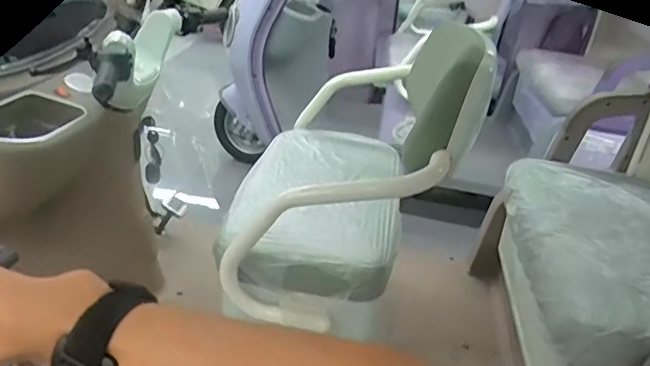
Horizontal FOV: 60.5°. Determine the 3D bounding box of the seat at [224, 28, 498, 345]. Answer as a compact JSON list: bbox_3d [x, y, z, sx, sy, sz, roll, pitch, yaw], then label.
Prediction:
[{"bbox_3d":[0.046,-0.106,1.179,0.410,0.487,0.657,7,28,-1],"label":"seat"}]

